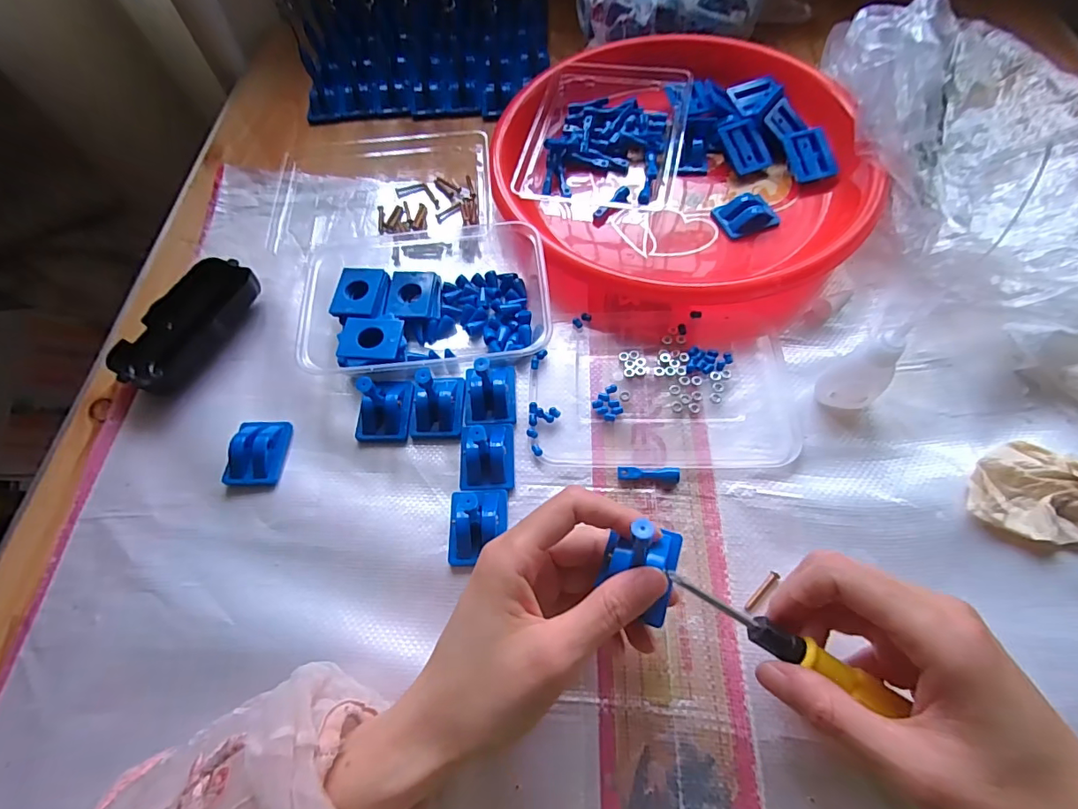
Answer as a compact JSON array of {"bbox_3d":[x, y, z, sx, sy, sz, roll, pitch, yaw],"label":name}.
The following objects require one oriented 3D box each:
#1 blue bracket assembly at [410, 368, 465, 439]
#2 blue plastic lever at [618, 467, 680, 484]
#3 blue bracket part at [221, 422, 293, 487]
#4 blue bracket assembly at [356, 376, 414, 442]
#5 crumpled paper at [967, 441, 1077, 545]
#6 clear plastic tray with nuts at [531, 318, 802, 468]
[{"bbox_3d":[-0.068,-0.007,0.317,0.033,0.042,0.042,5,63,7],"label":"blue bracket assembly"},{"bbox_3d":[0.067,0.043,0.302,0.037,0.010,0.008,3,63,5],"label":"blue plastic lever"},{"bbox_3d":[-0.184,0.030,0.321,0.033,0.019,0.045,-1,62,4],"label":"blue bracket part"},{"bbox_3d":[-0.104,-0.003,0.319,0.037,0.042,0.041,-3,62,3],"label":"blue bracket assembly"},{"bbox_3d":[0.298,0.046,0.270,0.116,0.025,0.056,0,63,4],"label":"crumpled paper"},{"bbox_3d":[0.080,-0.013,0.331,0.166,0.007,0.111,0,62,4],"label":"clear plastic tray with nuts"}]

